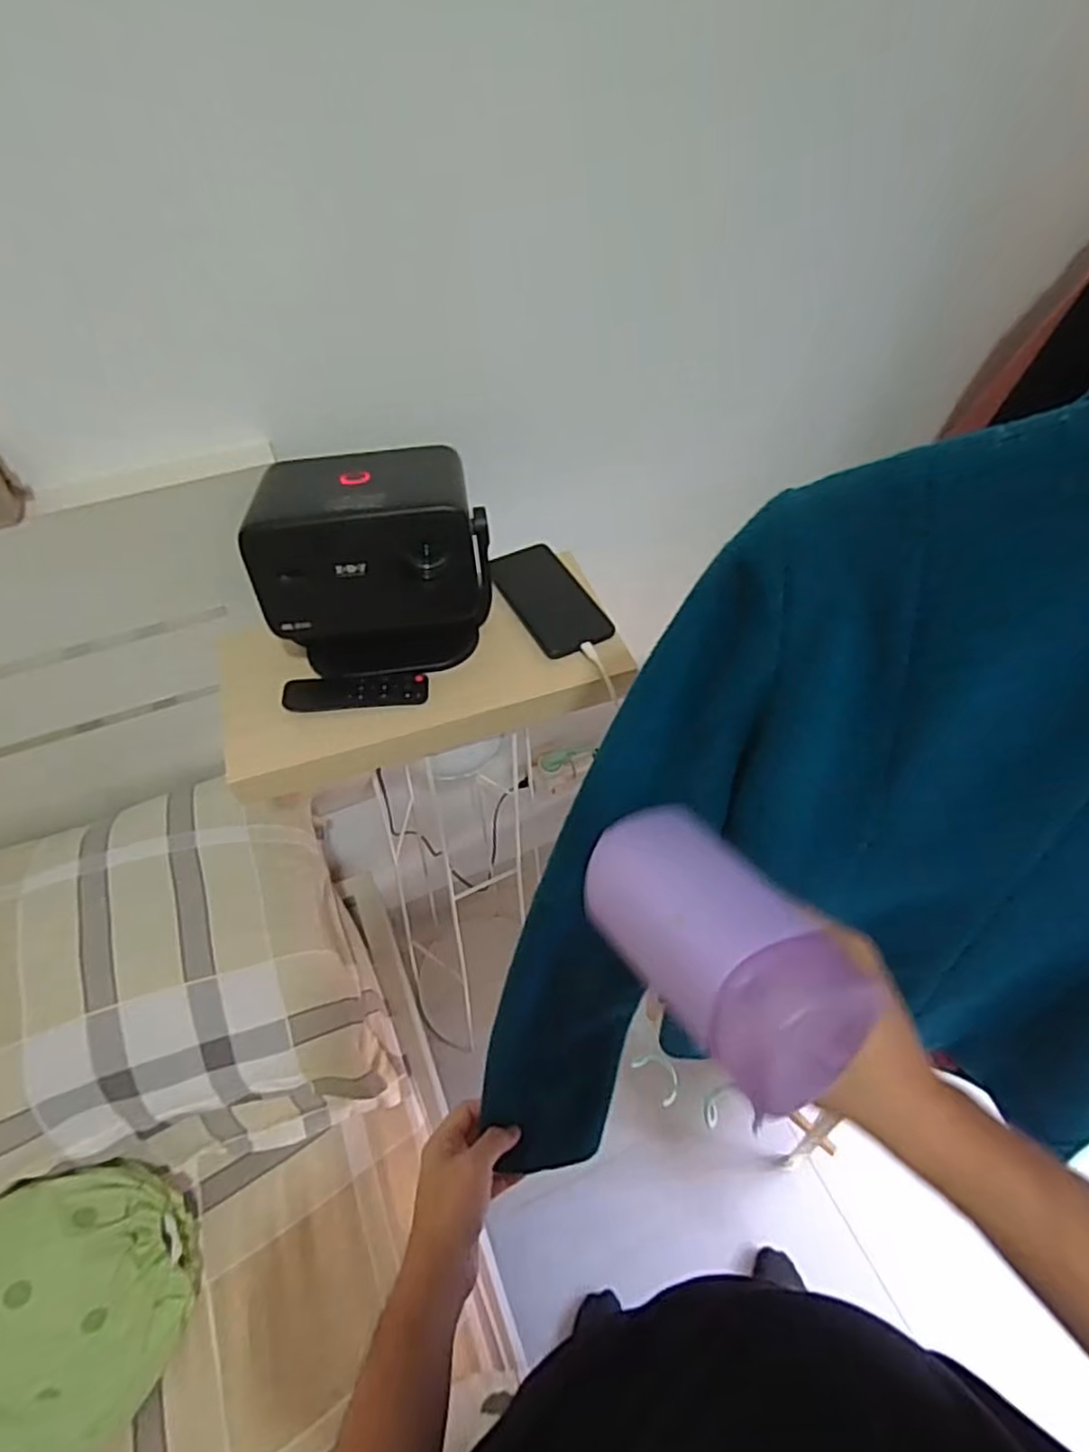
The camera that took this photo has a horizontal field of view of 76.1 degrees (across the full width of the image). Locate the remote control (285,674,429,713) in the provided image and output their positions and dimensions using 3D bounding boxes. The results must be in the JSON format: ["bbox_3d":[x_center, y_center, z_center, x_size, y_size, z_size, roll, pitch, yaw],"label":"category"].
[{"bbox_3d":[-0.178,-0.032,0.662,0.131,0.017,0.030,-3,52,-3],"label":"remote control"}]

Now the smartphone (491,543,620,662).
[{"bbox_3d":[0.005,-0.135,0.738,0.076,0.013,0.160,-23,56,-17],"label":"smartphone"}]

